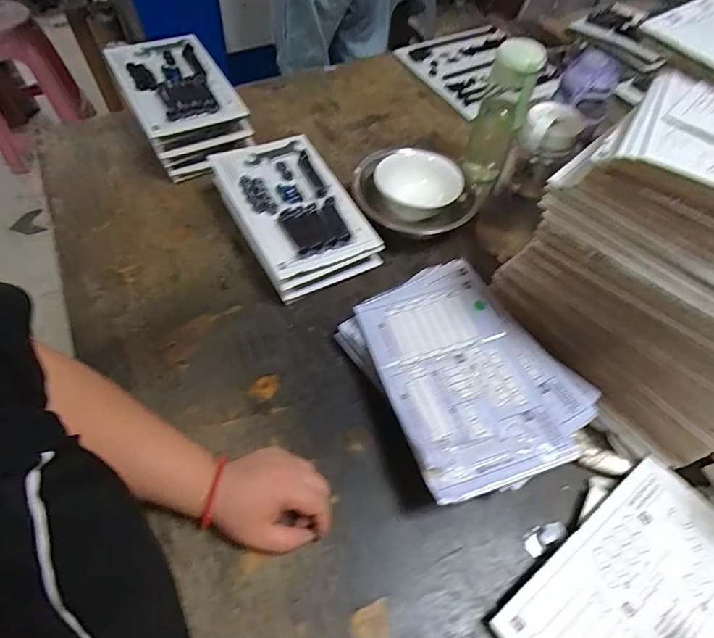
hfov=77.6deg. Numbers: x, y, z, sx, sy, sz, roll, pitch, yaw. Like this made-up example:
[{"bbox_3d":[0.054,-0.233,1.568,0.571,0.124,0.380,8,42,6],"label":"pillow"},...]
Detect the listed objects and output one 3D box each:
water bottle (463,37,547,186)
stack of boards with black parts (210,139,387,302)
[{"bbox_3d":[0.218,-0.308,0.687,0.071,0.201,0.072,11,57,6],"label":"water bottle"},{"bbox_3d":[-0.093,-0.150,0.635,0.161,0.078,0.242,-27,61,-17],"label":"stack of boards with black parts"}]

